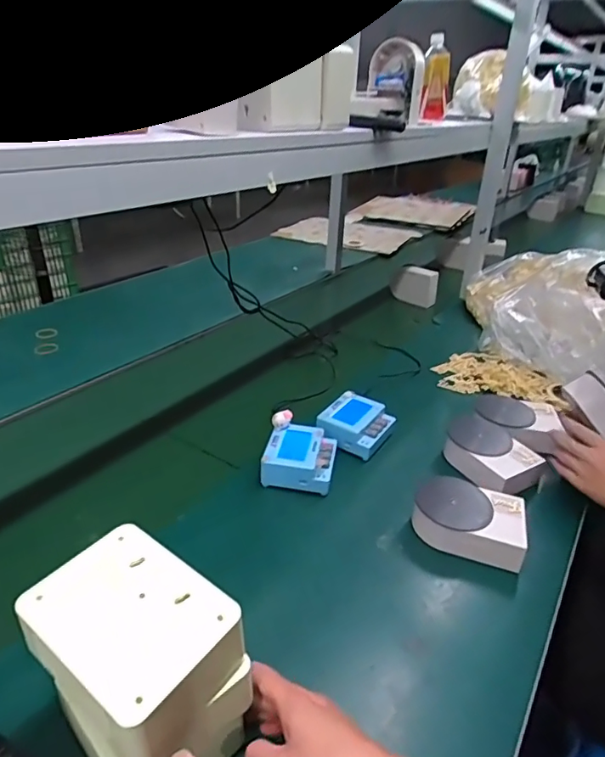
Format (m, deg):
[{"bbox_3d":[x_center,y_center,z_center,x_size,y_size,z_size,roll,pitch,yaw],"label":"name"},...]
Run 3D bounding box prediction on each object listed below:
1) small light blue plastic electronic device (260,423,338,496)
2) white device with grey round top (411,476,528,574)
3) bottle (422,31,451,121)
[{"bbox_3d":[-0.001,0.121,0.758,0.098,0.062,0.107,6,29,7],"label":"small light blue plastic electronic device"},{"bbox_3d":[0.218,0.183,0.663,0.135,0.049,0.093,11,30,16],"label":"white device with grey round top"},{"bbox_3d":[0.337,-0.758,1.271,0.062,0.186,0.049,4,29,7],"label":"bottle"}]

